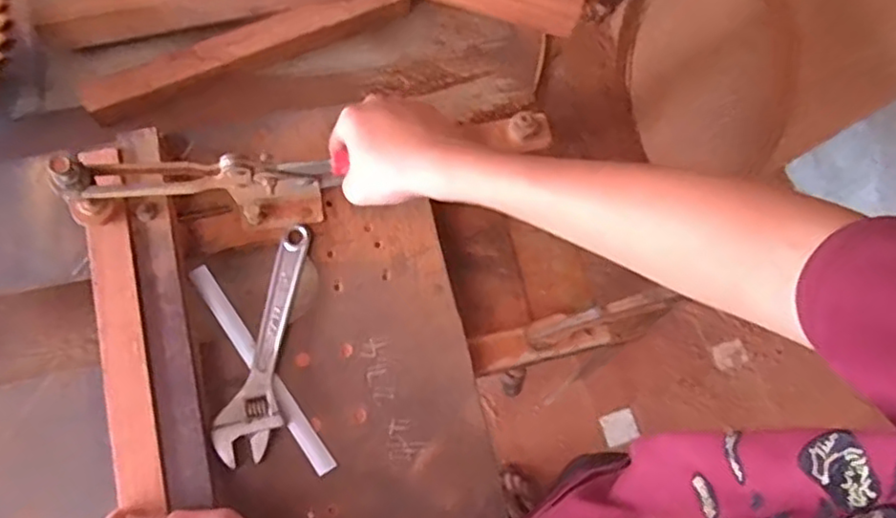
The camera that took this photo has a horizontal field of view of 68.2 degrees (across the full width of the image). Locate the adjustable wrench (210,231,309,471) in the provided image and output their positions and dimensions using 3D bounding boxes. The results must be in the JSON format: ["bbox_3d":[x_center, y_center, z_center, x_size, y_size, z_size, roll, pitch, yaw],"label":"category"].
[{"bbox_3d":[-0.140,0.066,0.537,0.044,0.017,0.194,16,71,-3],"label":"adjustable wrench"}]

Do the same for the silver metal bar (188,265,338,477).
[{"bbox_3d":[-0.153,0.088,0.540,0.016,0.010,0.197,-34,80,-17],"label":"silver metal bar"}]

